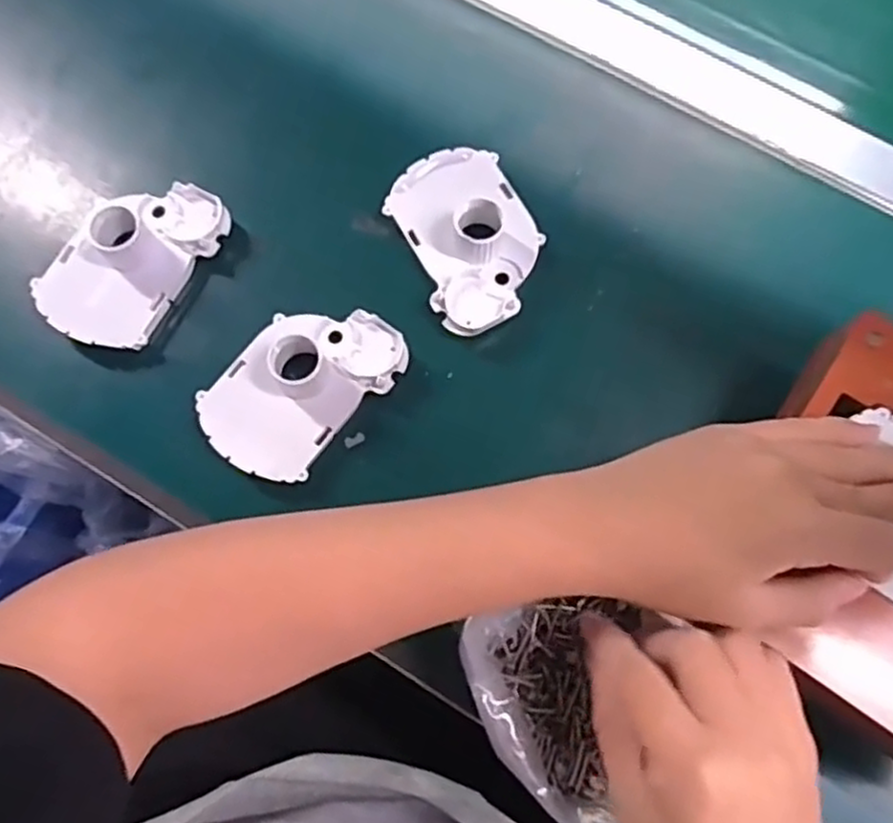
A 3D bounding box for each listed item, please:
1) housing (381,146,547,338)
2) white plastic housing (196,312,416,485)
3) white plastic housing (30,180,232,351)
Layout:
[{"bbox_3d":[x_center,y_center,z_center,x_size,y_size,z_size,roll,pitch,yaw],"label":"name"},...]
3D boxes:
[{"bbox_3d":[0.012,-0.097,0.396,0.067,0.029,0.101,-26,77,-7],"label":"housing"},{"bbox_3d":[-0.075,-0.016,0.375,0.069,0.029,0.102,41,78,9],"label":"white plastic housing"},{"bbox_3d":[-0.171,-0.084,0.397,0.066,0.031,0.101,31,77,7],"label":"white plastic housing"}]

